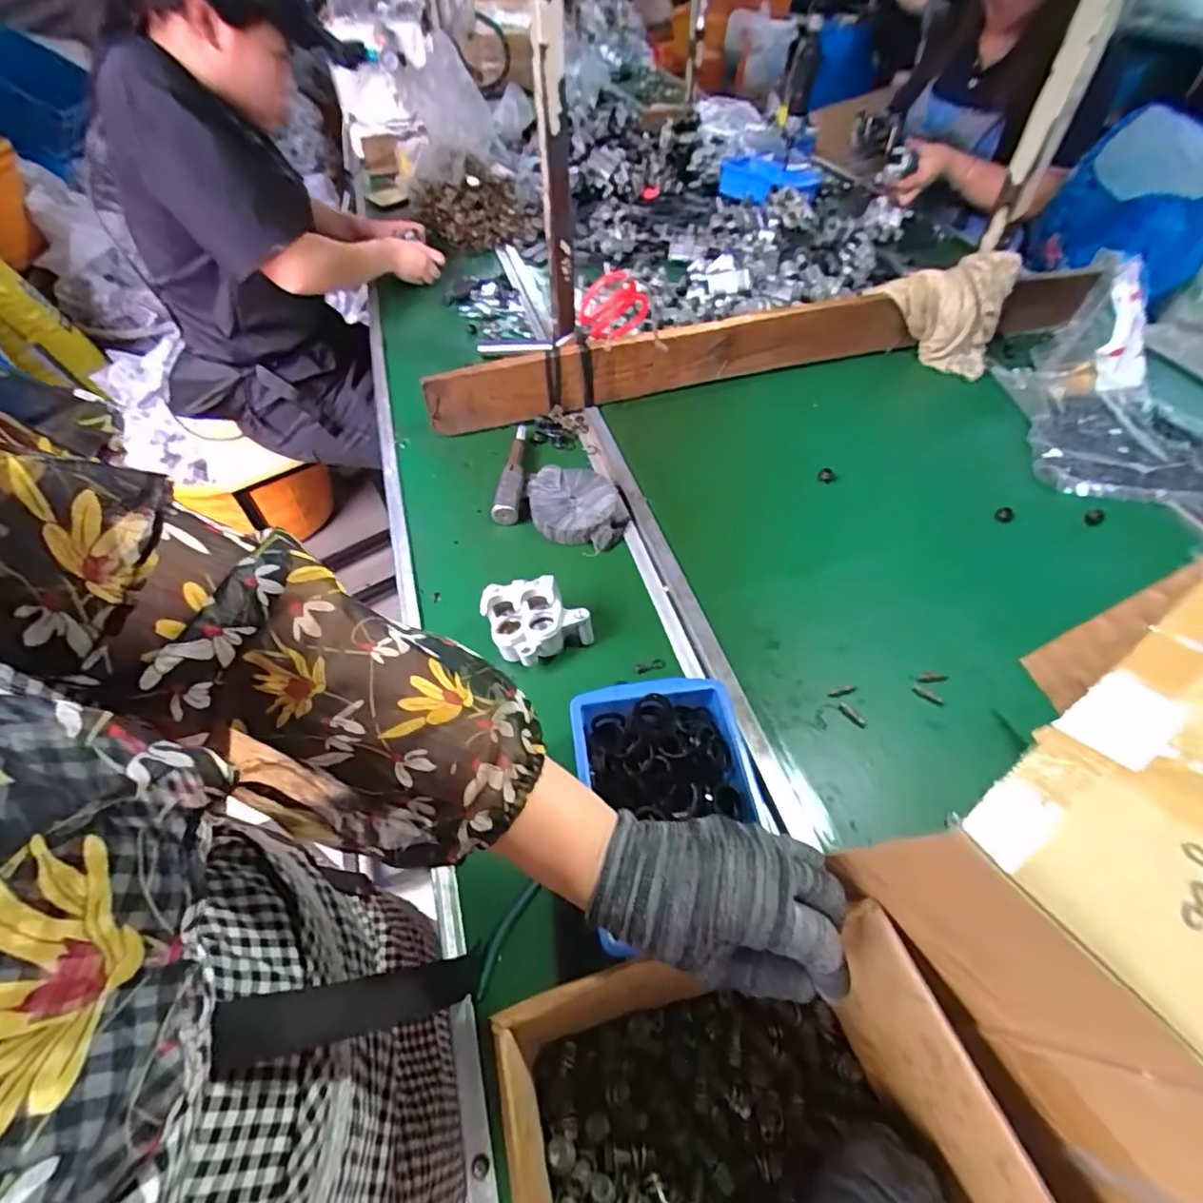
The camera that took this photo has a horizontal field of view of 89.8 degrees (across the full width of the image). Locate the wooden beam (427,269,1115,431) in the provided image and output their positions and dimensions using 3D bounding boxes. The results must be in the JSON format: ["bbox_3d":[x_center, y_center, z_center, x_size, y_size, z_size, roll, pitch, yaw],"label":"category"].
[{"bbox_3d":[0.166,-0.350,0.872,0.823,0.110,0.042,-13,52,-8],"label":"wooden beam"}]

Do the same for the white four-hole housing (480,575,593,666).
[{"bbox_3d":[-0.063,0.027,0.610,0.103,0.085,0.068,-11,52,-6],"label":"white four-hole housing"}]

